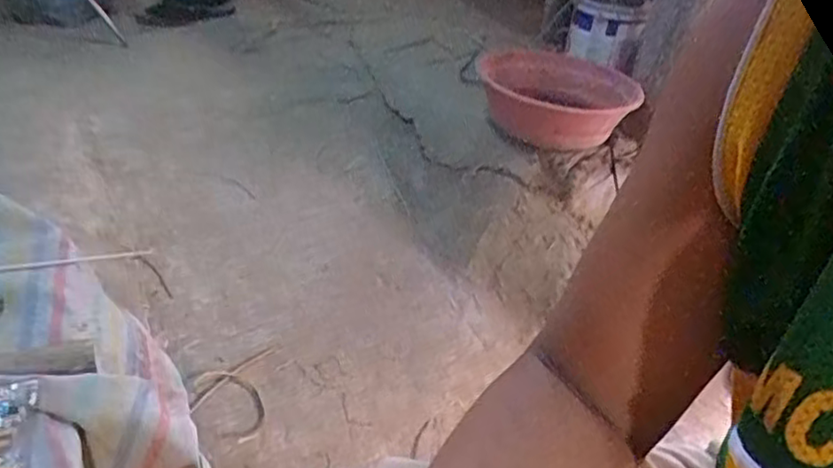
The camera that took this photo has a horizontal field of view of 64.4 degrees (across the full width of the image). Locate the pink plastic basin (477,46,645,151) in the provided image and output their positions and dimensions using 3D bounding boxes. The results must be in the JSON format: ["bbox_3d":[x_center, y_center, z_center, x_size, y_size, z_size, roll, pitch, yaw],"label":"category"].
[{"bbox_3d":[0.290,-0.292,1.369,0.312,0.099,0.374,7,32,2],"label":"pink plastic basin"}]

